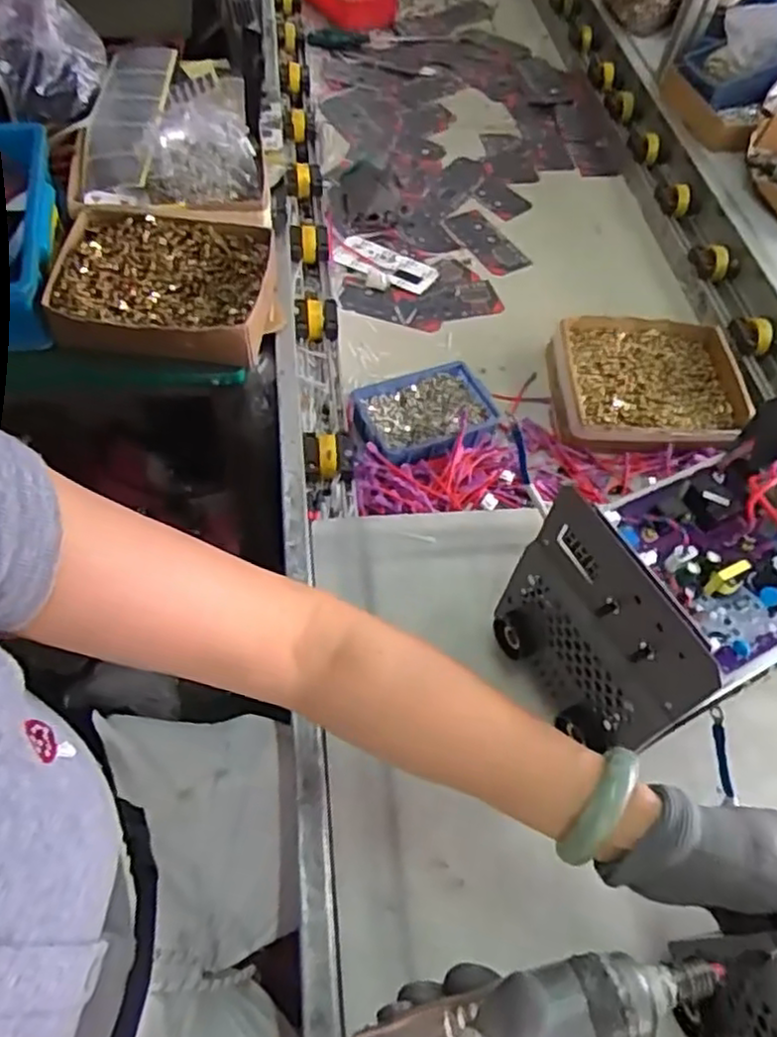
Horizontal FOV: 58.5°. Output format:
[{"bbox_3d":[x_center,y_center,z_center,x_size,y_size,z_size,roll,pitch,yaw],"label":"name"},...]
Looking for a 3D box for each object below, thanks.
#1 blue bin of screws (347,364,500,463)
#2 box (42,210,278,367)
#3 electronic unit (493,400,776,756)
[{"bbox_3d":[0.042,-0.112,0.789,0.154,0.045,0.112,-17,60,-16],"label":"blue bin of screws"},{"bbox_3d":[-0.237,-0.251,0.747,0.223,0.058,0.178,6,56,-1],"label":"box"},{"bbox_3d":[0.222,0.053,0.516,0.227,0.184,0.147,-23,61,-19],"label":"electronic unit"}]

